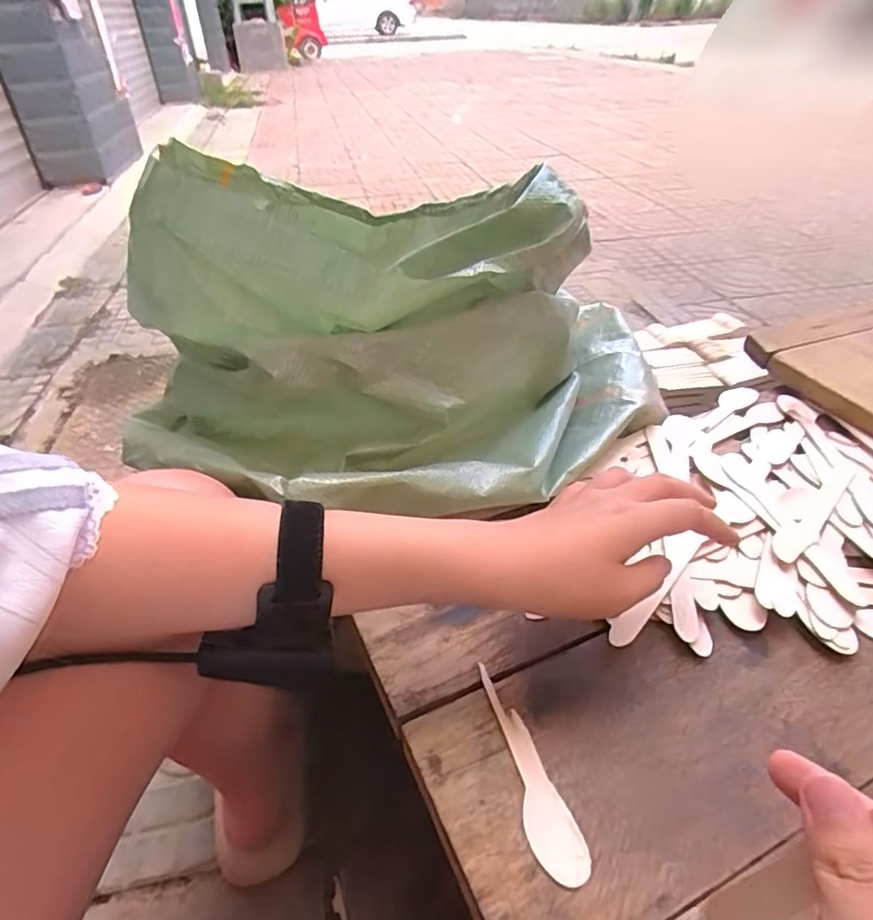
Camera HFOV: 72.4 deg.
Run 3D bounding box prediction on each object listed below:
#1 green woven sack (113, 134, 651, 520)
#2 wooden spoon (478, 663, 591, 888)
[{"bbox_3d":[-0.006,-0.089,0.467,0.433,0.240,0.213,4,34,-19],"label":"green woven sack"},{"bbox_3d":[0.044,0.160,0.316,0.025,0.004,0.117,-14,39,-13],"label":"wooden spoon"}]

